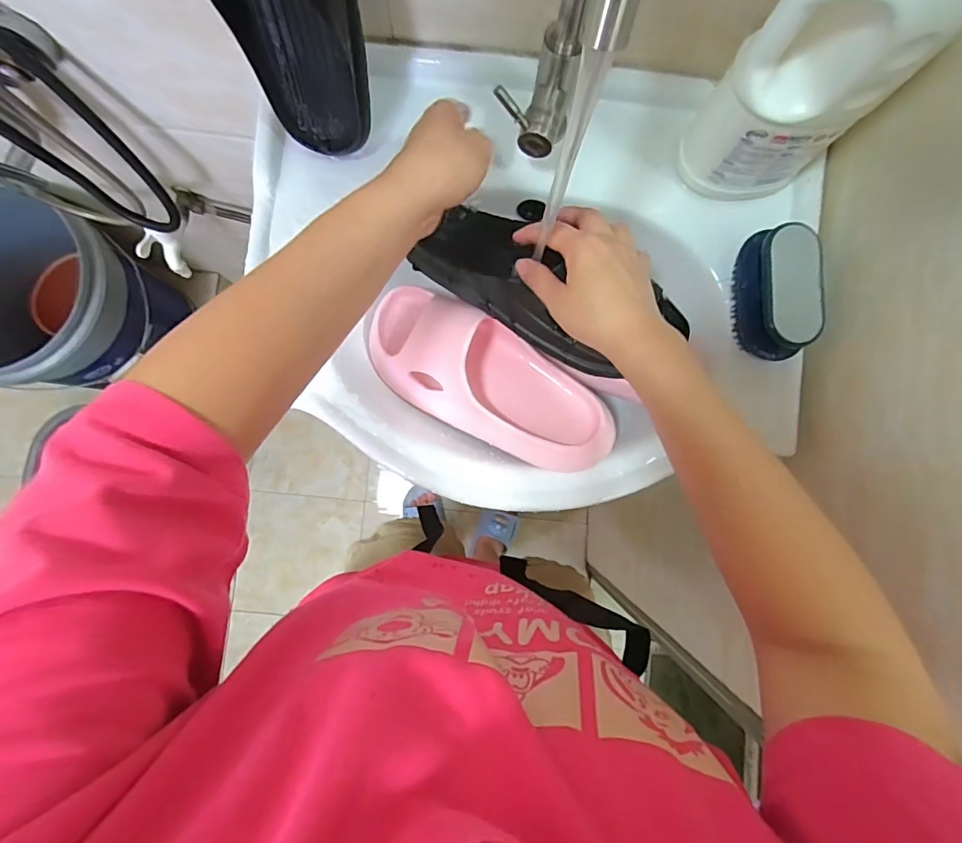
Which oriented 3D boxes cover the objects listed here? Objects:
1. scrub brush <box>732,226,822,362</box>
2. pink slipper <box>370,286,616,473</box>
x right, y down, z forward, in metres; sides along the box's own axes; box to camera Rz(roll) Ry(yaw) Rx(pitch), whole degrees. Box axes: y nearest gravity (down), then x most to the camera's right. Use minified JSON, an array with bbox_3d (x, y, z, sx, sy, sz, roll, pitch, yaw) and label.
[{"bbox_3d":[0.256,-0.111,0.420,0.050,0.057,0.110,-2,87,-2],"label":"scrub brush"},{"bbox_3d":[0.006,-0.038,0.442,0.246,0.073,0.101,34,86,1],"label":"pink slipper"}]

